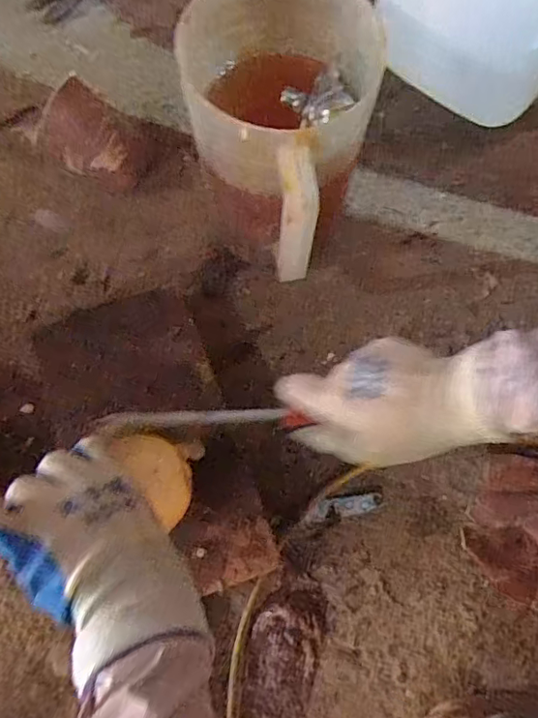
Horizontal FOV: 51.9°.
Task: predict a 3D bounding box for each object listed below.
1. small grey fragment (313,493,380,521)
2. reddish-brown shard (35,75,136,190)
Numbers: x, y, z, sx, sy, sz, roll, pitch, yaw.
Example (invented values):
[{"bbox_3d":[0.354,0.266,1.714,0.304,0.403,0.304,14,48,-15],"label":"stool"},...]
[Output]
[{"bbox_3d":[0.067,0.127,0.481,0.061,0.004,0.016,-10,75,-1],"label":"small grey fragment"},{"bbox_3d":[-0.173,-0.217,0.554,0.102,0.066,0.067,37,54,-22],"label":"reddish-brown shard"}]

